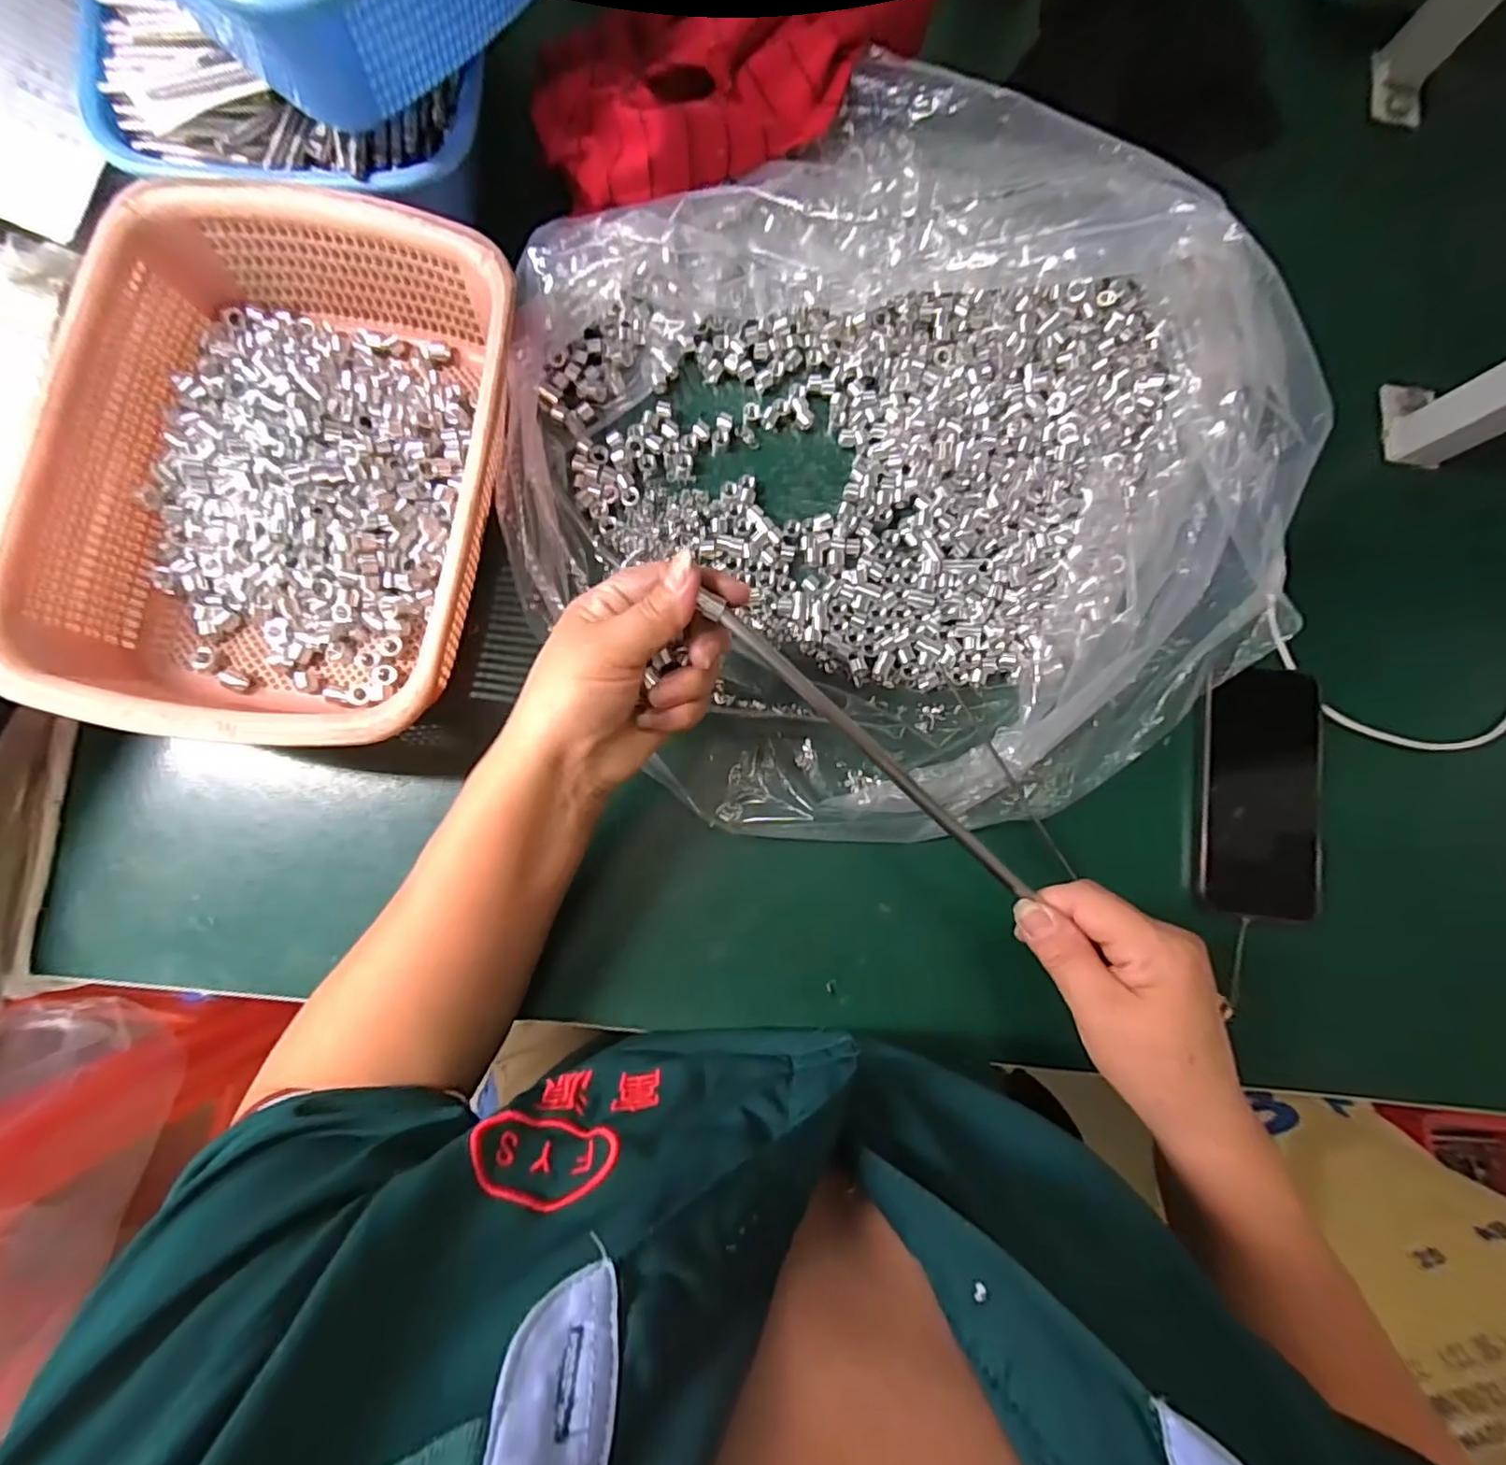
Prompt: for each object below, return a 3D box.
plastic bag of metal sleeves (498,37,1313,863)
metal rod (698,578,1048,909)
[{"bbox_3d":[0.094,-0.165,0.367,0.453,0.108,0.446,-29,86,-8],"label":"plastic bag of metal sleeves"},{"bbox_3d":[0.058,0.011,0.305,0.215,0.008,0.011,43,81,-8],"label":"metal rod"}]

